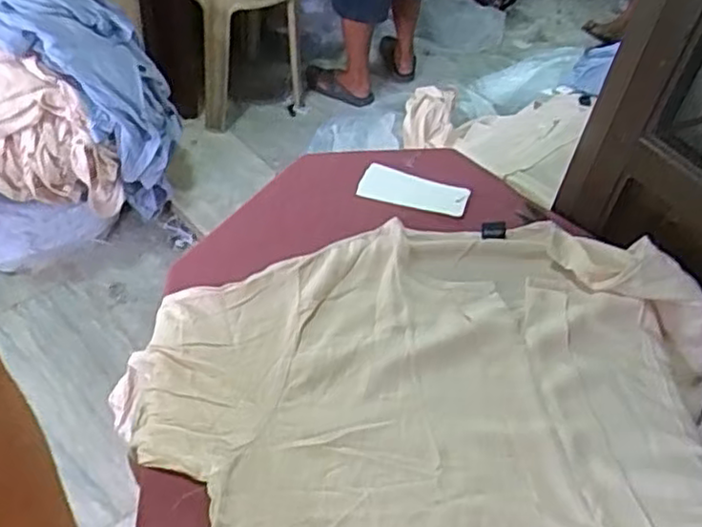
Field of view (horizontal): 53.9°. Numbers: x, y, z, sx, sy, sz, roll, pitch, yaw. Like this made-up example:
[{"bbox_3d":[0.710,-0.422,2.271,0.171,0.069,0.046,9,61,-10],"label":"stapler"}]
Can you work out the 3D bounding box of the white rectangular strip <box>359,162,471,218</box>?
[{"bbox_3d":[0.072,-0.084,0.778,0.119,0.009,0.053,13,52,14],"label":"white rectangular strip"}]

